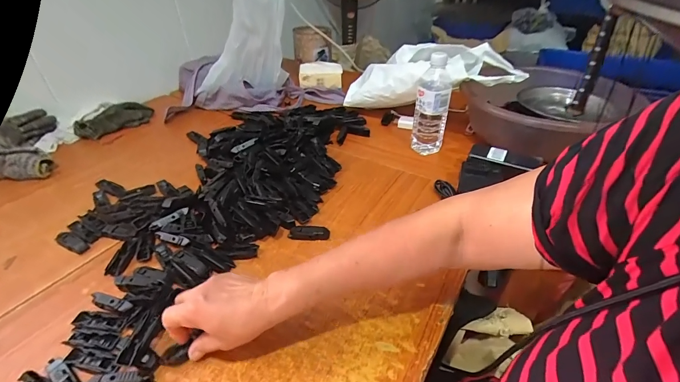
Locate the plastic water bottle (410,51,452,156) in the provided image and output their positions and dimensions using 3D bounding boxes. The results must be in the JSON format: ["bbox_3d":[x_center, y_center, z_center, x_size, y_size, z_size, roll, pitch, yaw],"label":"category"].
[{"bbox_3d":[0.199,-0.179,0.700,0.071,0.205,0.070,9,38,11],"label":"plastic water bottle"}]

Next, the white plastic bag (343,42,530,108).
[{"bbox_3d":[0.177,-0.275,0.780,0.443,0.120,0.153,3,32,39],"label":"white plastic bag"}]

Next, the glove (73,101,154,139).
[{"bbox_3d":[-0.582,-0.189,0.846,0.069,0.050,0.185,30,46,32],"label":"glove"}]

